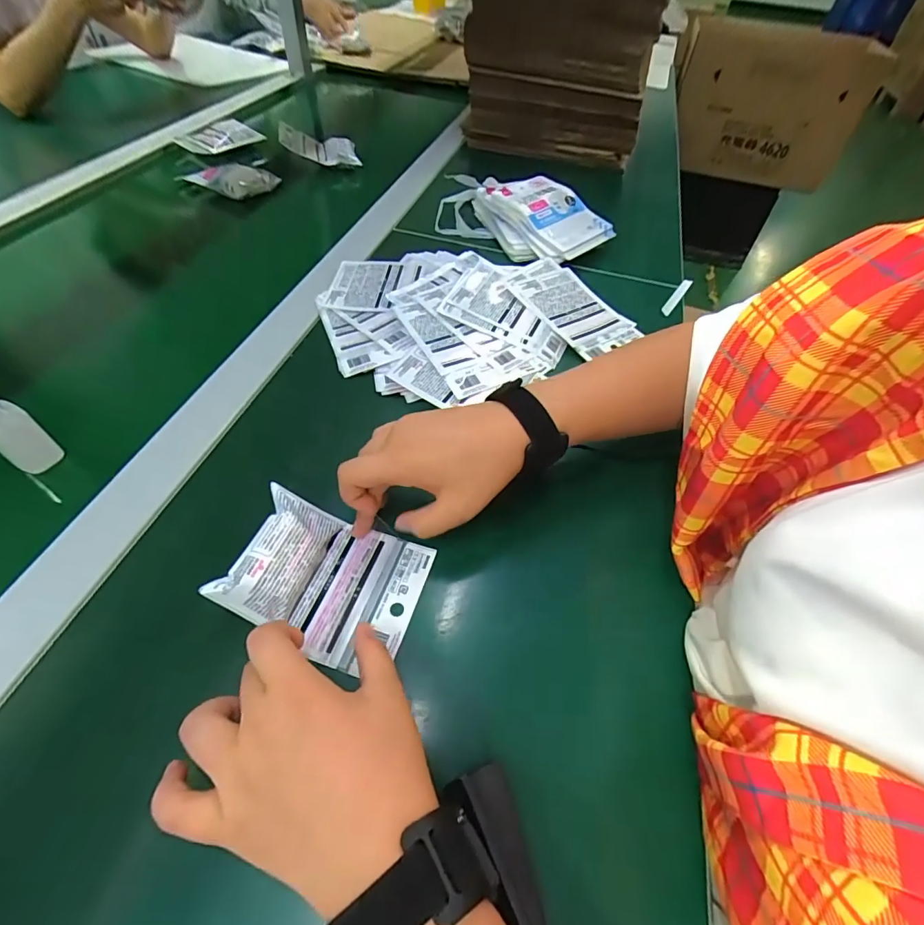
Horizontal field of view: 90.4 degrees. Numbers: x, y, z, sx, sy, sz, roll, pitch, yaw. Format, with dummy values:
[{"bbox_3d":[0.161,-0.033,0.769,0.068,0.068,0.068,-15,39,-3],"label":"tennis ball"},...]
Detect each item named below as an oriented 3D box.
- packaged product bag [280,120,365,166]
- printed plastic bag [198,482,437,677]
[{"bbox_3d":[-0.237,-0.530,0.763,0.118,0.041,0.100,-10,54,-12],"label":"packaged product bag"},{"bbox_3d":[-0.086,0.074,0.308,0.113,0.043,0.096,16,53,7],"label":"printed plastic bag"}]

